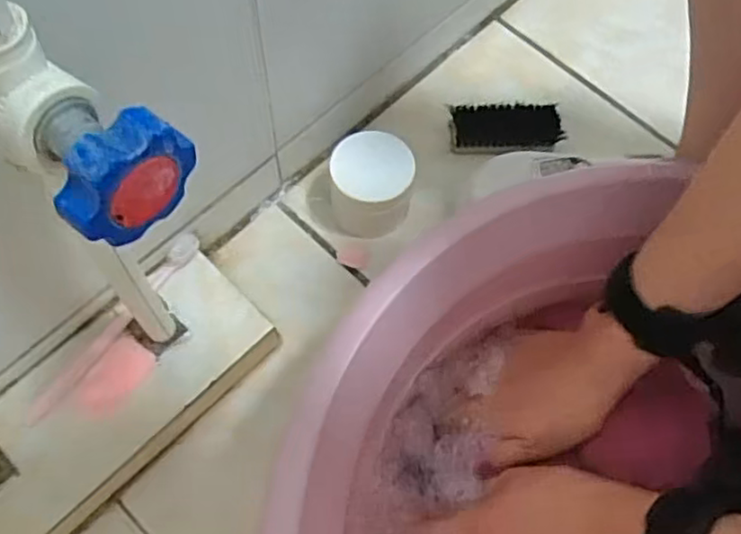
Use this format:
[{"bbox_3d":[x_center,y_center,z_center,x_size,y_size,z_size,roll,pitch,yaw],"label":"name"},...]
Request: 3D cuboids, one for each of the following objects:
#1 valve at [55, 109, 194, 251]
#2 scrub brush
[{"bbox_3d":[-0.090,-0.033,0.250,0.017,0.043,0.050,41,70,15],"label":"valve"},{"bbox_3d":[0.127,-0.129,0.635,0.102,0.029,0.041,0,66,-3],"label":"scrub brush"}]

